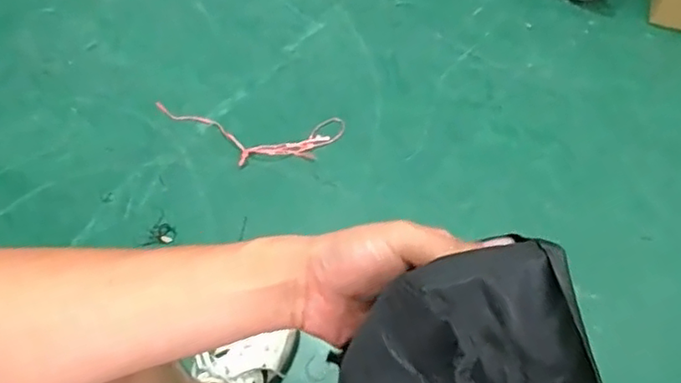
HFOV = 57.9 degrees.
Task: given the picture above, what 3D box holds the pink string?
[{"bbox_3d":[-0.184,-0.106,1.194,0.372,0.013,0.127,5,56,2],"label":"pink string"}]

